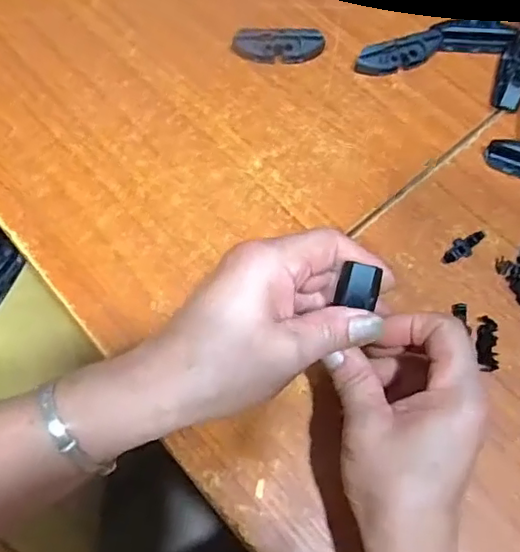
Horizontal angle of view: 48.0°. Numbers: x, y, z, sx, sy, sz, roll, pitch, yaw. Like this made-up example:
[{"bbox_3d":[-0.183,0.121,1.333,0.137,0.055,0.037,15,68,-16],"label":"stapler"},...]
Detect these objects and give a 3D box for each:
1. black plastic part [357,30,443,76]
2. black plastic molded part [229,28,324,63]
[{"bbox_3d":[0.111,-0.176,0.466,0.070,0.020,0.018,-14,66,-7],"label":"black plastic part"},{"bbox_3d":[0.015,-0.184,0.467,0.071,0.021,0.019,-4,65,-2],"label":"black plastic molded part"}]

